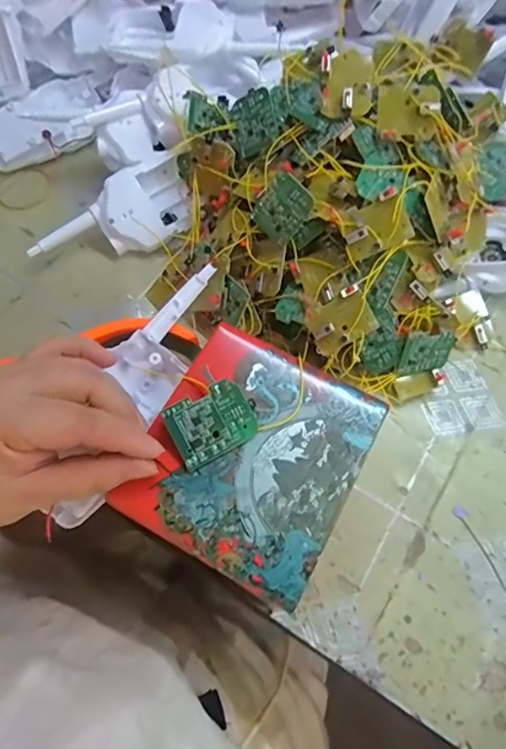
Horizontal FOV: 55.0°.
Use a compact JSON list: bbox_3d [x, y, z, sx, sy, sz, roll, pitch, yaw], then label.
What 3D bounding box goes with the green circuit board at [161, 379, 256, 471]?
[{"bbox_3d":[-0.021,0.025,0.250,0.042,0.004,0.033,-27,92,-13],"label":"green circuit board"}]

